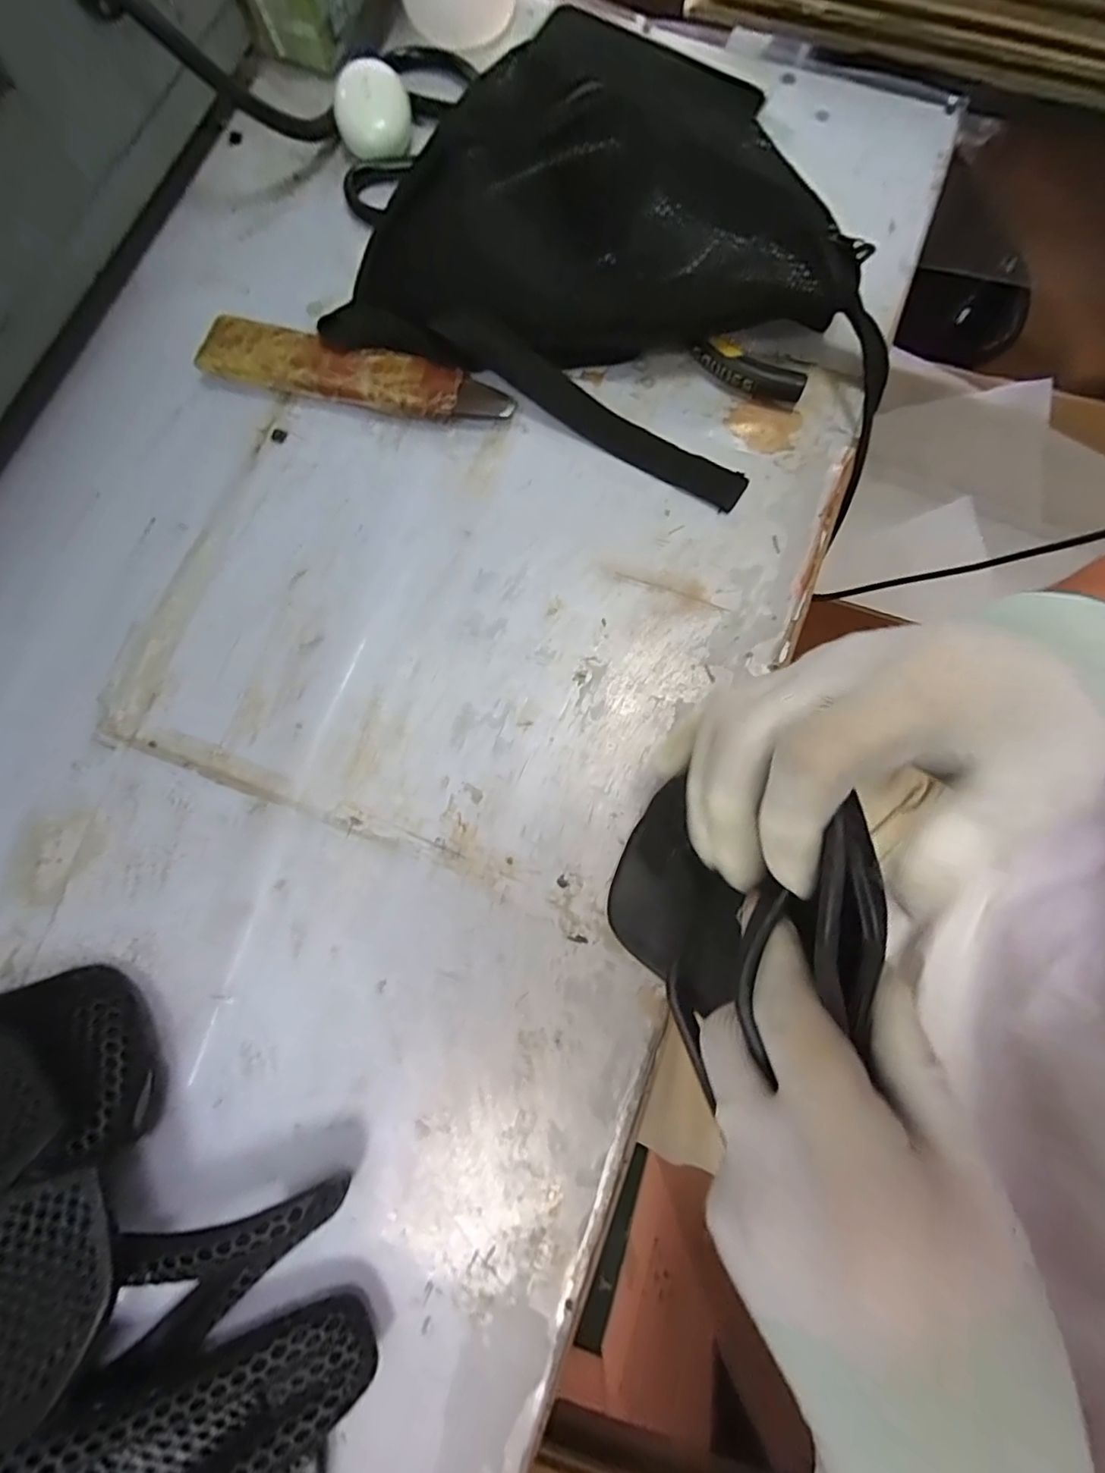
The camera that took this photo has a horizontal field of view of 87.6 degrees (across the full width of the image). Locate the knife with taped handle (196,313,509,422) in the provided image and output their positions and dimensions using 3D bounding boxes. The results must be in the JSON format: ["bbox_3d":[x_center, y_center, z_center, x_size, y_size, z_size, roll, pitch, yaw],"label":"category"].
[{"bbox_3d":[-0.119,-0.218,0.349,0.186,0.018,0.039,13,79,2],"label":"knife with taped handle"}]

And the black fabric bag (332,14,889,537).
[{"bbox_3d":[0.048,-0.263,0.320,0.327,0.092,0.179,24,80,4],"label":"black fabric bag"}]

